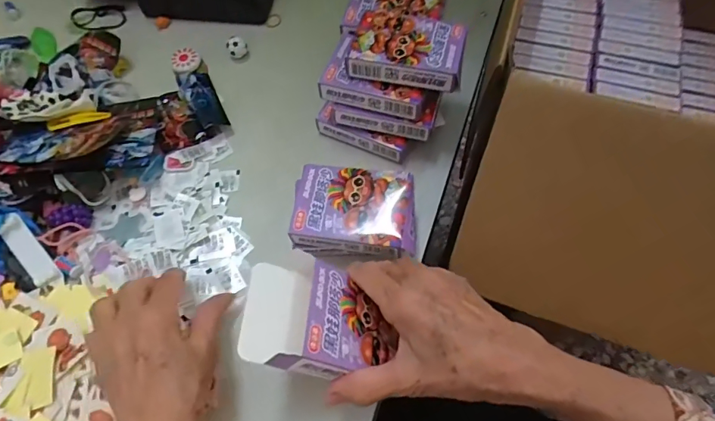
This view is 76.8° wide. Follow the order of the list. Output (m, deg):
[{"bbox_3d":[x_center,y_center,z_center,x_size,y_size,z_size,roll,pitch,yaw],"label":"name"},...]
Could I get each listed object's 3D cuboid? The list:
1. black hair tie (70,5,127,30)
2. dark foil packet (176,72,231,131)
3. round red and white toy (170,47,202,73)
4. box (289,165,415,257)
[{"bbox_3d":[-0.307,-0.232,0.536,0.064,0.006,0.042,6,64,6],"label":"black hair tie"},{"bbox_3d":[-0.158,-0.113,0.463,0.035,0.012,0.079,-10,59,-34],"label":"dark foil packet"},{"bbox_3d":[-0.182,-0.159,0.479,0.029,0.006,0.030,0,75,-1],"label":"round red and white toy"},{"bbox_3d":[-0.002,-0.002,0.365,0.096,0.014,0.067,5,66,9],"label":"box"}]

